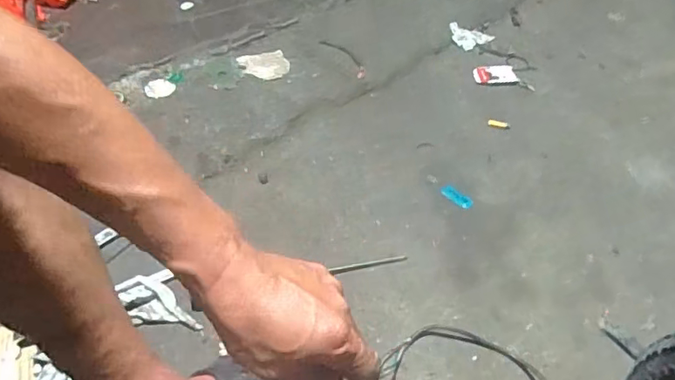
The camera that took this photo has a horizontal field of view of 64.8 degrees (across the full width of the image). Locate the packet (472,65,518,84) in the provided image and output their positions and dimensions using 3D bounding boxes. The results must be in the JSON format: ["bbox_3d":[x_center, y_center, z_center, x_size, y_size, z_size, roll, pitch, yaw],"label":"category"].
[{"bbox_3d":[0.308,-0.227,1.041,0.084,0.011,0.050,-2,51,-2],"label":"packet"}]

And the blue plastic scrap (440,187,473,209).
[{"bbox_3d":[0.192,0.011,0.856,0.052,0.008,0.019,34,58,24],"label":"blue plastic scrap"}]

